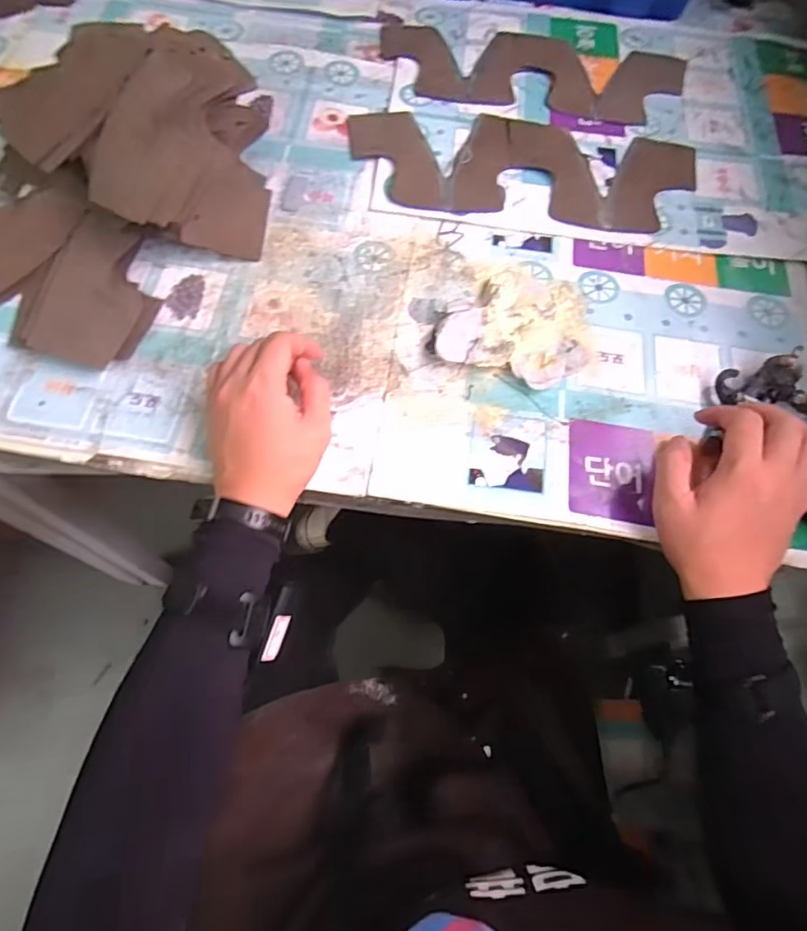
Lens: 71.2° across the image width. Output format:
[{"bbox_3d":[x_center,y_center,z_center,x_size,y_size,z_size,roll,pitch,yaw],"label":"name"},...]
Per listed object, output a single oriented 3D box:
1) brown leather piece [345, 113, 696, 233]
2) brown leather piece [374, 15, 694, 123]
[{"bbox_3d":[0.124,-0.310,0.593,0.361,0.008,0.139,7,66,0],"label":"brown leather piece"},{"bbox_3d":[0.145,-0.460,0.650,0.348,0.007,0.151,9,64,2],"label":"brown leather piece"}]

